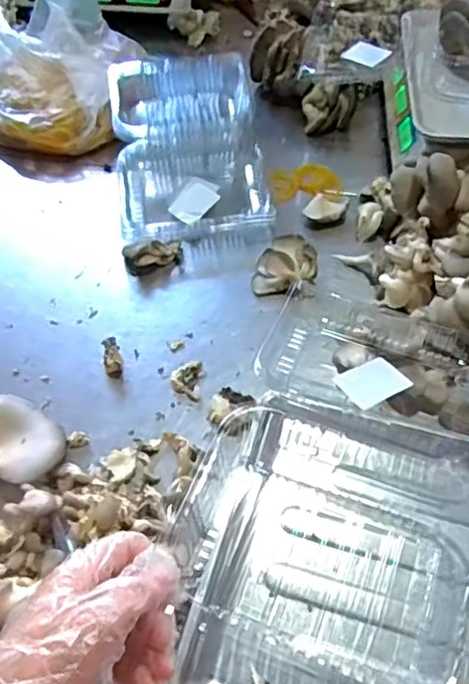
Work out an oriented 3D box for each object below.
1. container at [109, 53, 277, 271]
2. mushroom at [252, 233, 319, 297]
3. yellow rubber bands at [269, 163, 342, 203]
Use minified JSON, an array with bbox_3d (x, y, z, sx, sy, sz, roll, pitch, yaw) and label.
[{"bbox_3d":[-0.062,-0.262,0.820,0.195,0.079,0.327,-5,55,-2],"label":"container"},{"bbox_3d":[0.060,-0.089,0.720,0.073,0.047,0.063,1,55,3],"label":"mushroom"},{"bbox_3d":[0.096,-0.219,0.828,0.096,0.015,0.069,-14,56,-8],"label":"yellow rubber bands"}]

